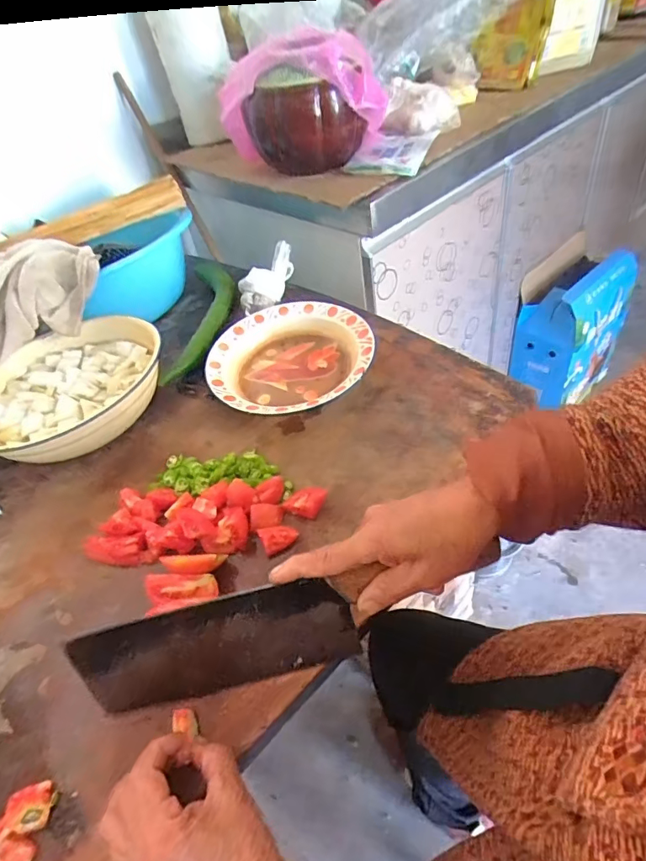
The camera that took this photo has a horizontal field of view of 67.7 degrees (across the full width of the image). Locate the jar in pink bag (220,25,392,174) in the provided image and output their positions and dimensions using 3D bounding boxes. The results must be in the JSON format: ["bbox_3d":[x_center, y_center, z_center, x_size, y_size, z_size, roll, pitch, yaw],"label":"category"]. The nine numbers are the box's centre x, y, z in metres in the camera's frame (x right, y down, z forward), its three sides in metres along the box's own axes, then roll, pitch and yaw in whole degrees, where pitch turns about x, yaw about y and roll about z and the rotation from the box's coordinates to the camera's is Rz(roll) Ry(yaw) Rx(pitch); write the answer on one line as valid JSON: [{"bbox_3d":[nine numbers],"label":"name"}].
[{"bbox_3d":[-0.035,-0.480,0.710,0.222,0.153,0.194,-11,44,2],"label":"jar in pink bag"}]

